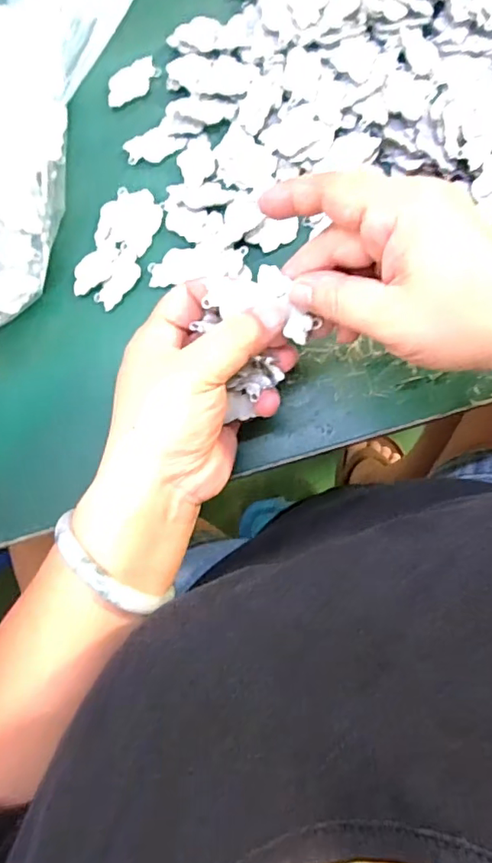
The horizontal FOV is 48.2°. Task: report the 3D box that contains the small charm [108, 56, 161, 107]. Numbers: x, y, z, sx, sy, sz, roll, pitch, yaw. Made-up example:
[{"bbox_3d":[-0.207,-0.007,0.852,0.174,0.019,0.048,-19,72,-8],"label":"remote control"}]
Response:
[{"bbox_3d":[-0.074,-0.228,0.358,0.037,0.004,0.025,-26,82,5],"label":"small charm"}]

